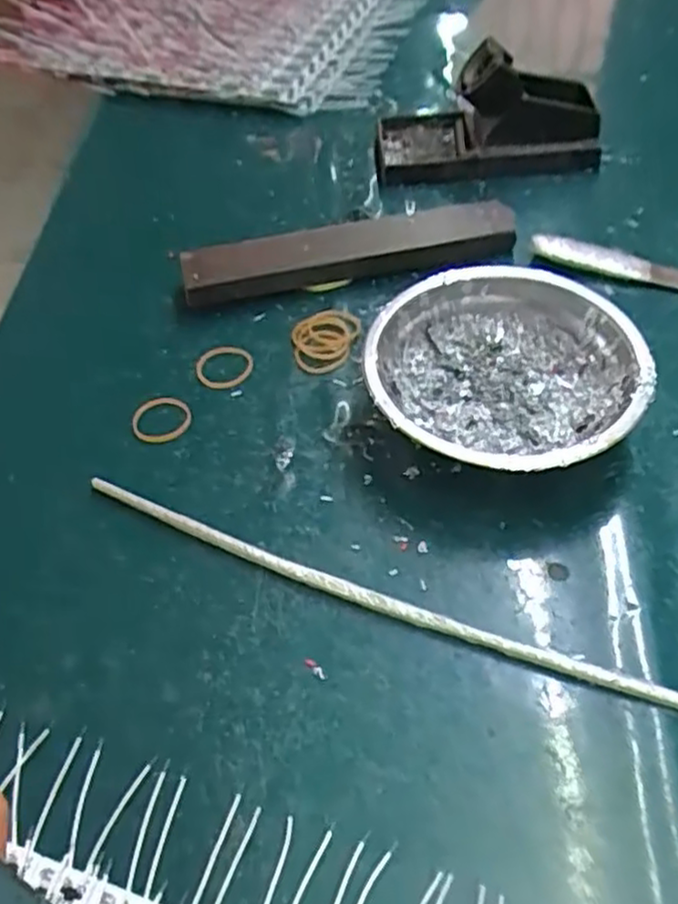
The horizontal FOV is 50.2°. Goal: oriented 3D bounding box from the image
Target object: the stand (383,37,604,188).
[{"bbox_3d":[0.099,-0.223,0.467,0.145,0.071,0.072,-7,51,0],"label":"stand"}]

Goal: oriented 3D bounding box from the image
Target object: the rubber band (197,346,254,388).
[{"bbox_3d":[-0.062,-0.047,0.392,0.031,0.004,0.028,8,53,12],"label":"rubber band"}]

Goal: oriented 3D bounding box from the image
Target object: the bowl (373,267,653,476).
[{"bbox_3d":[0.078,-0.032,0.344,0.123,0.045,0.122,-3,51,3],"label":"bowl"}]

